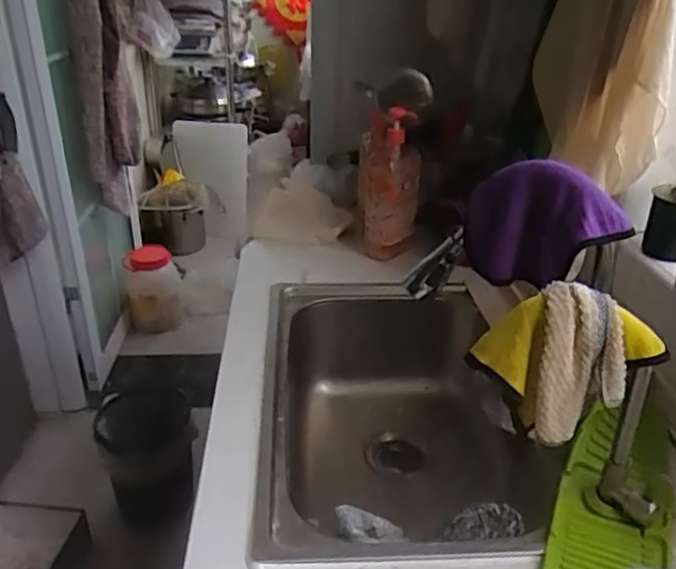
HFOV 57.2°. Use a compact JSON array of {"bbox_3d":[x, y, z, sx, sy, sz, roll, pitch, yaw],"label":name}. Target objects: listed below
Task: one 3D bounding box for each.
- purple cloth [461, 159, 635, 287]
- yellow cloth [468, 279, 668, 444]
[{"bbox_3d":[0.223,-0.064,0.687,0.168,0.128,0.051,19,33,28],"label":"purple cloth"},{"bbox_3d":[0.211,0.074,0.574,0.161,0.138,0.050,6,29,9],"label":"yellow cloth"}]

